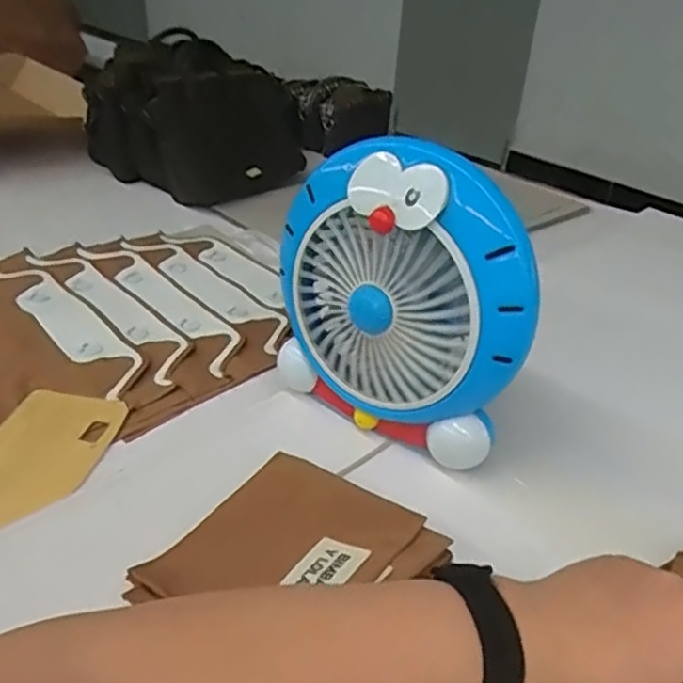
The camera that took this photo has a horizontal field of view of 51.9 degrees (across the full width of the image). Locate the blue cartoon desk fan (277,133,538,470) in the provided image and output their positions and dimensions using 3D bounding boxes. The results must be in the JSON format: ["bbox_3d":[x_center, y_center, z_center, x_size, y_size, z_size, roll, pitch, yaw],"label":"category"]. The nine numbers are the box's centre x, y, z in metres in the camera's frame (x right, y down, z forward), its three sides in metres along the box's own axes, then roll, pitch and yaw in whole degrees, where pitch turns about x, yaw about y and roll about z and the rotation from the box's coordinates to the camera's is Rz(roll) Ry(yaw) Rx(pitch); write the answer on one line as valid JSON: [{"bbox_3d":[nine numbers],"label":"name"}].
[{"bbox_3d":[0.046,-0.036,0.613,0.090,0.240,0.230,-22,41,-35],"label":"blue cartoon desk fan"}]

